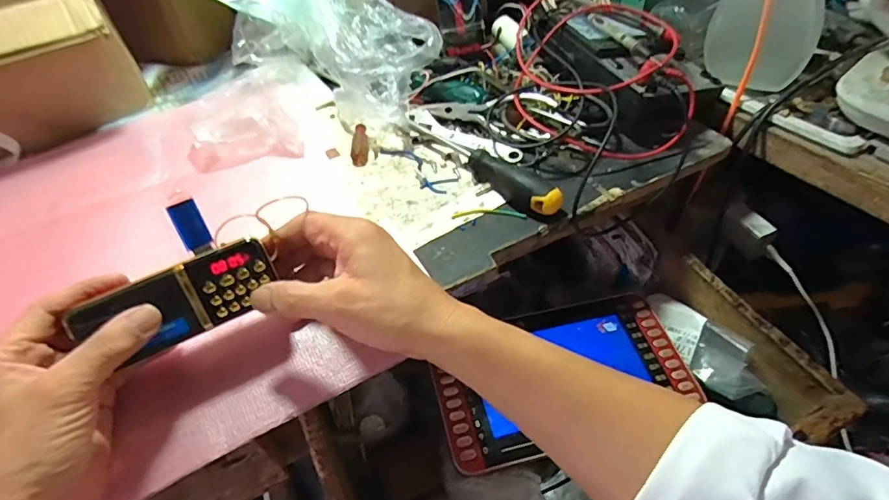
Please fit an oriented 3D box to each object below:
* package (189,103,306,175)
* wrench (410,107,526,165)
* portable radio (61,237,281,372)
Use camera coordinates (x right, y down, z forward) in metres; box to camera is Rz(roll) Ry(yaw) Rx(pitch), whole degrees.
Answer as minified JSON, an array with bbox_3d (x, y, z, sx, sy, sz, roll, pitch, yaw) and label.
[{"bbox_3d":[-0.206,-0.114,0.501,0.111,0.039,0.074,-19,47,-13],"label":"package"},{"bbox_3d":[0.017,-0.116,0.500,0.137,0.007,0.022,31,86,28],"label":"wrench"},{"bbox_3d":[-0.167,0.034,0.316,0.115,0.046,0.022,-24,14,-18],"label":"portable radio"}]

